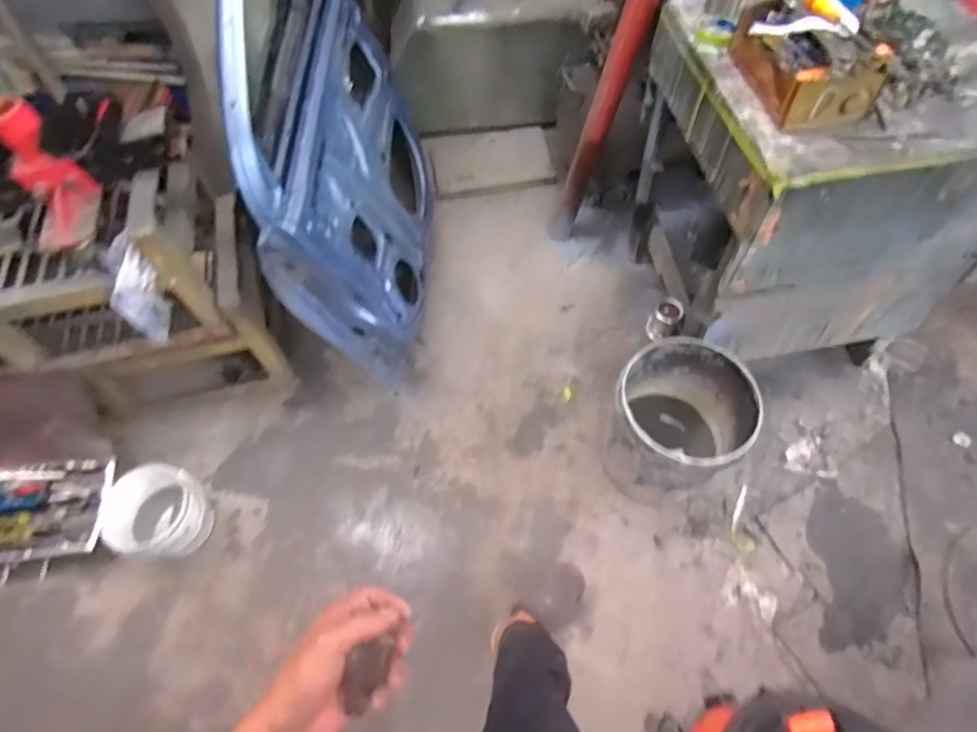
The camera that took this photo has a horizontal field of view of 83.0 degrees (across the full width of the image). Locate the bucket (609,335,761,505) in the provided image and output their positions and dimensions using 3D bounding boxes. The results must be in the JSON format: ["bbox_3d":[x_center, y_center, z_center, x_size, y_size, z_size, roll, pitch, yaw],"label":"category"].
[{"bbox_3d":[0.448,0.139,1.348,0.295,0.336,0.292,0,60,0],"label":"bucket"}]

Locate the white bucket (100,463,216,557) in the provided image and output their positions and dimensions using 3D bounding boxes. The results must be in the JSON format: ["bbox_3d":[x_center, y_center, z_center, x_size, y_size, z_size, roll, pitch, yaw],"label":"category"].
[{"bbox_3d":[-0.806,0.377,1.384,0.200,0.191,0.208,0,60,0],"label":"white bucket"}]

